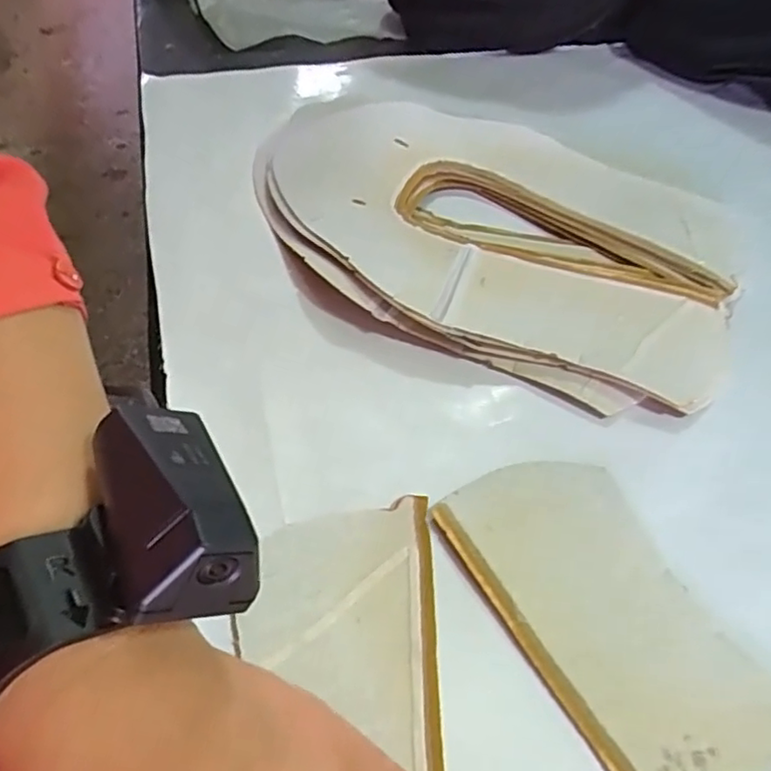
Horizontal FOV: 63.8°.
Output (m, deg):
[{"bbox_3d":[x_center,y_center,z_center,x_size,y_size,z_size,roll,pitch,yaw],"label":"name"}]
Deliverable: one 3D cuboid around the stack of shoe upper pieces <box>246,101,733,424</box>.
[{"bbox_3d":[0.055,-0.103,0.377,0.300,0.030,0.205,22,54,13],"label":"stack of shoe upper pieces"}]

